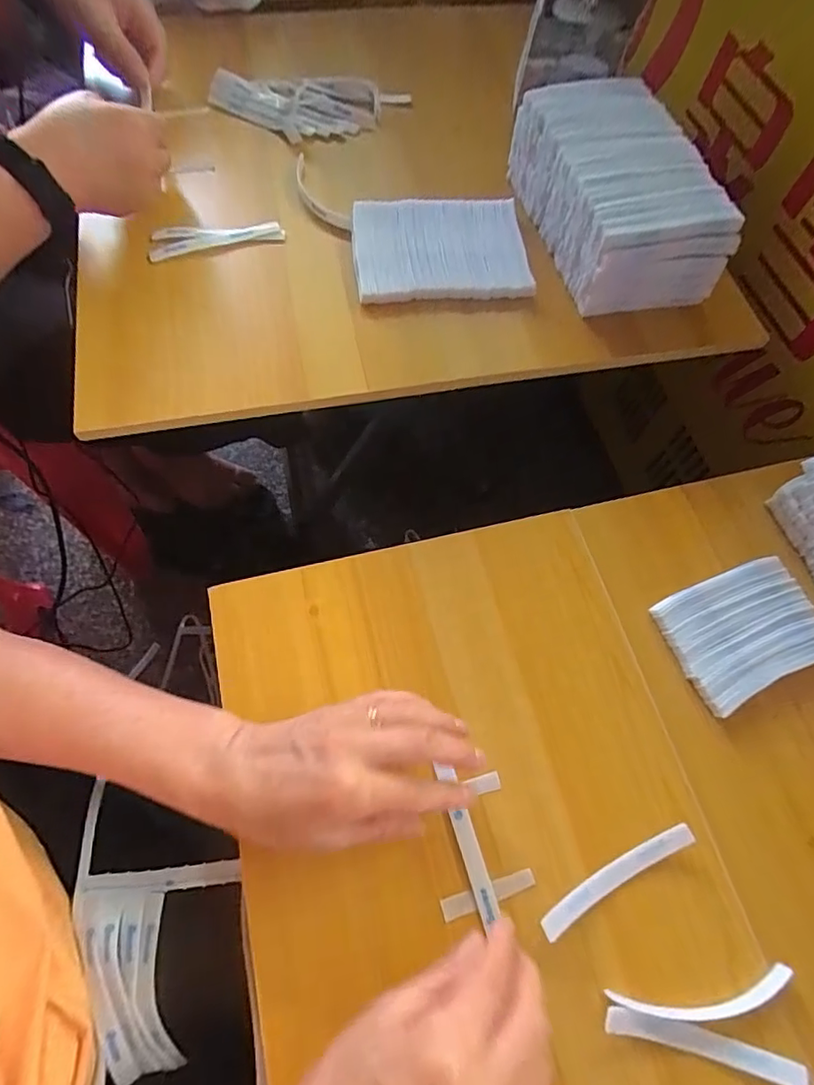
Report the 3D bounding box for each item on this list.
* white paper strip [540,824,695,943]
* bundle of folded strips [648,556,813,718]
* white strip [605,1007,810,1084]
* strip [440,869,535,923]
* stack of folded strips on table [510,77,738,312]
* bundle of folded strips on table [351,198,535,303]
[{"bbox_3d":[0.131,0.209,0.336,0.112,0.016,0.014,-25,70,-13],"label":"white paper strip"},{"bbox_3d":[0.256,0.067,0.412,0.119,0.017,0.085,-21,69,-12],"label":"bundle of folded strips"},{"bbox_3d":[0.166,0.284,0.306,0.111,0.016,0.013,16,66,4],"label":"white strip"},{"bbox_3d":[0.051,0.218,0.335,0.060,0.004,0.011,-16,68,-10],"label":"strip"},{"bbox_3d":[0.189,-0.322,0.494,0.126,0.077,0.217,-12,67,-8],"label":"stack of folded strips on table"},{"bbox_3d":[0.032,-0.270,0.500,0.158,0.023,0.116,-5,67,-5],"label":"bundle of folded strips on table"}]

